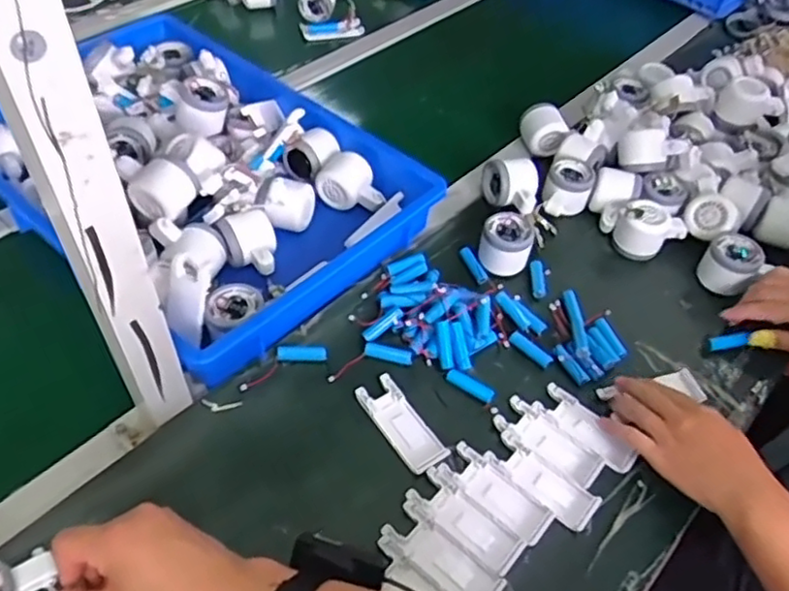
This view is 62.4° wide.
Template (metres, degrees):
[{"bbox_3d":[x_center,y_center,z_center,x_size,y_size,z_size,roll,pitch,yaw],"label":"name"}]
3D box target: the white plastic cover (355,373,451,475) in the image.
[{"bbox_3d":[0.007,0.121,0.621,0.039,0.007,0.103,-27,58,-23],"label":"white plastic cover"}]

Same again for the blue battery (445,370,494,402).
[{"bbox_3d":[0.076,0.091,0.654,0.052,0.013,0.014,34,56,21],"label":"blue battery"}]

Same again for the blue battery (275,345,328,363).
[{"bbox_3d":[-0.093,0.058,0.657,0.049,0.013,0.015,-2,51,-6],"label":"blue battery"}]

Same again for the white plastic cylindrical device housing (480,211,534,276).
[{"bbox_3d":[0.129,-0.061,0.753,0.056,0.049,0.052,2,51,-3],"label":"white plastic cylindrical device housing"}]

